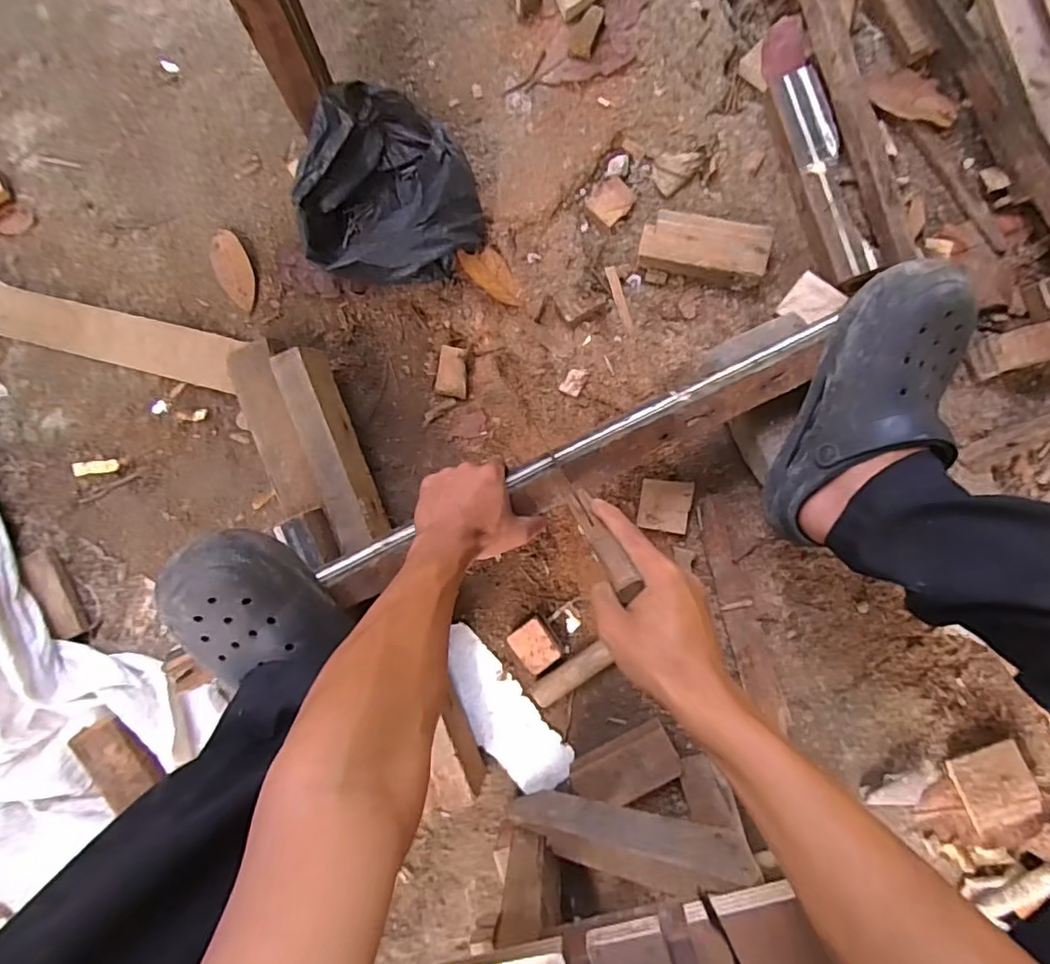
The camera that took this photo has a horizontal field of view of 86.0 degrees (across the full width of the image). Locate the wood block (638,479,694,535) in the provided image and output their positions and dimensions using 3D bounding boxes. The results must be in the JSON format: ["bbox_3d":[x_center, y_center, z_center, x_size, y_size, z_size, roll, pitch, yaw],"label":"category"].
[{"bbox_3d":[0.163,0.027,0.652,0.055,0.014,0.059,8,88,2],"label":"wood block"}]

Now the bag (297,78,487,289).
[{"bbox_3d":[-0.157,-0.318,0.635,0.192,0.090,0.203,40,89,3],"label":"bag"}]

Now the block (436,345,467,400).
[{"bbox_3d":[-0.087,-0.132,0.677,0.036,0.015,0.060,5,88,2],"label":"block"}]

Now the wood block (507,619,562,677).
[{"bbox_3d":[0.012,0.193,0.666,0.043,0.025,0.055,-39,87,0],"label":"wood block"}]

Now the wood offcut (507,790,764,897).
[{"bbox_3d":[0.089,0.350,0.550,0.070,0.288,0.030,-14,86,-44],"label":"wood offcut"}]

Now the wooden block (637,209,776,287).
[{"bbox_3d":[0.204,-0.269,0.647,0.141,0.041,0.063,12,88,2],"label":"wooden block"}]

